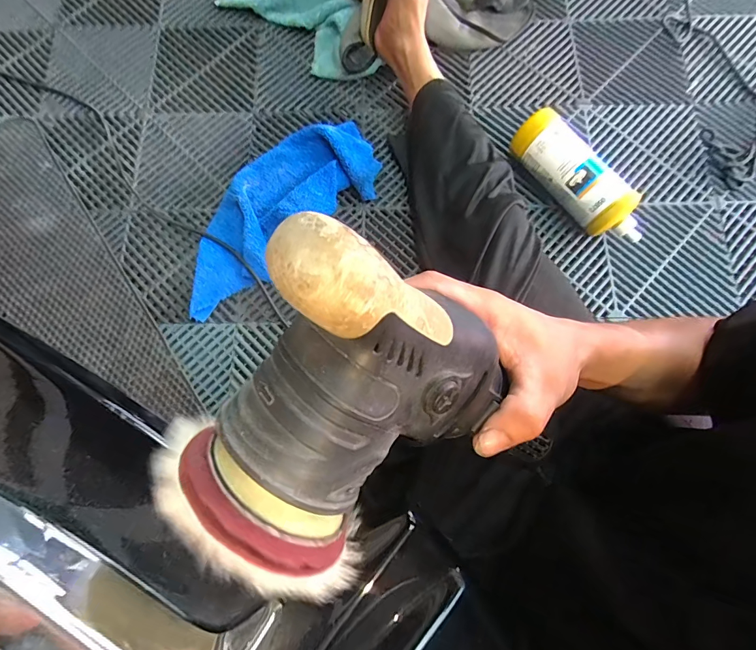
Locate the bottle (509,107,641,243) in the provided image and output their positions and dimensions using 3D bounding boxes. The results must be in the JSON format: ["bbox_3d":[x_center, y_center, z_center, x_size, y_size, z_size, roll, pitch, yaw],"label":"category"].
[{"bbox_3d":[0.317,-0.227,0.615,0.079,0.070,0.244,-43,81,-9],"label":"bottle"}]

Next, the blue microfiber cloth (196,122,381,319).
[{"bbox_3d":[-0.170,-0.192,0.650,0.394,0.054,0.169,-41,81,-9],"label":"blue microfiber cloth"}]

